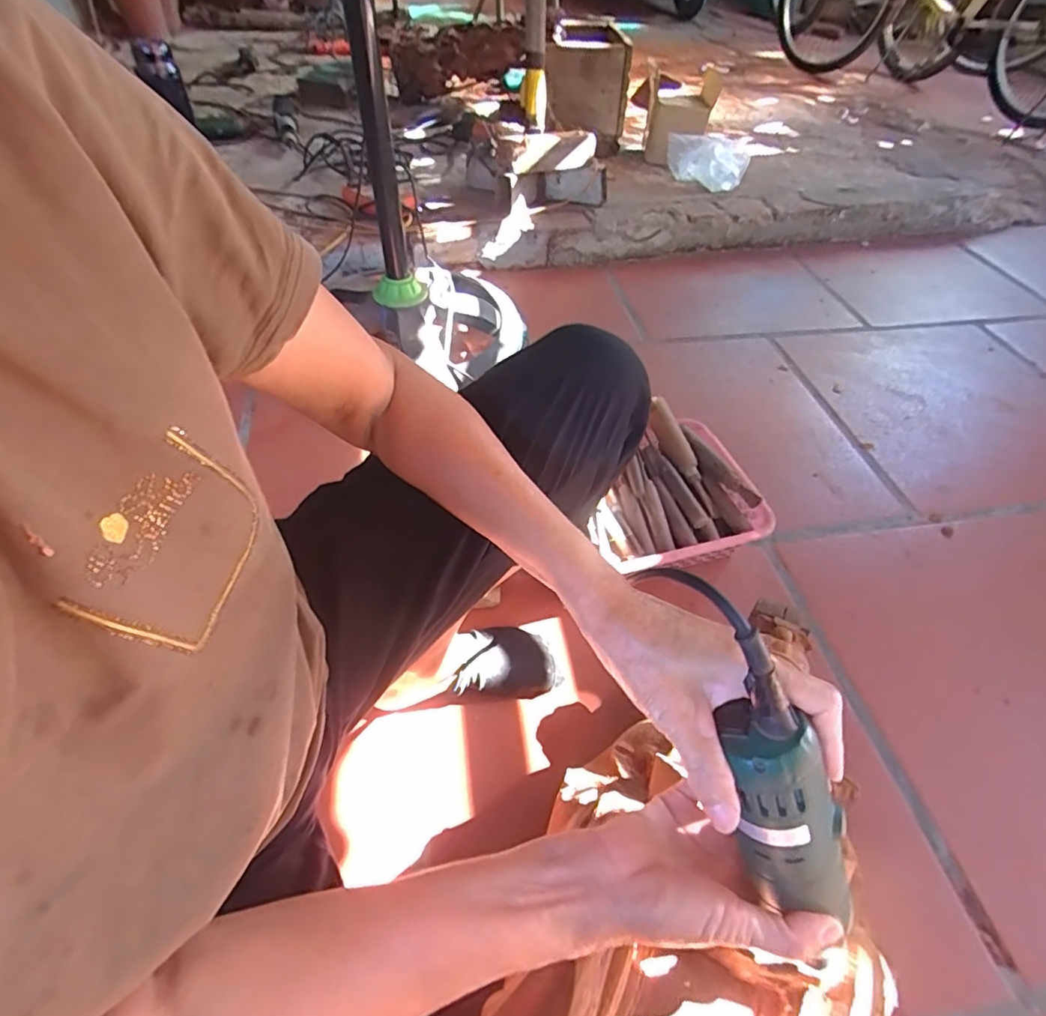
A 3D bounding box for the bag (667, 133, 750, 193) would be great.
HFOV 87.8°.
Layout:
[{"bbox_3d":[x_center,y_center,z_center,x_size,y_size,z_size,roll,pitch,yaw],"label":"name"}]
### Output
[{"bbox_3d":[0.509,-0.963,1.520,0.224,0.120,0.125,14,51,9],"label":"bag"}]

